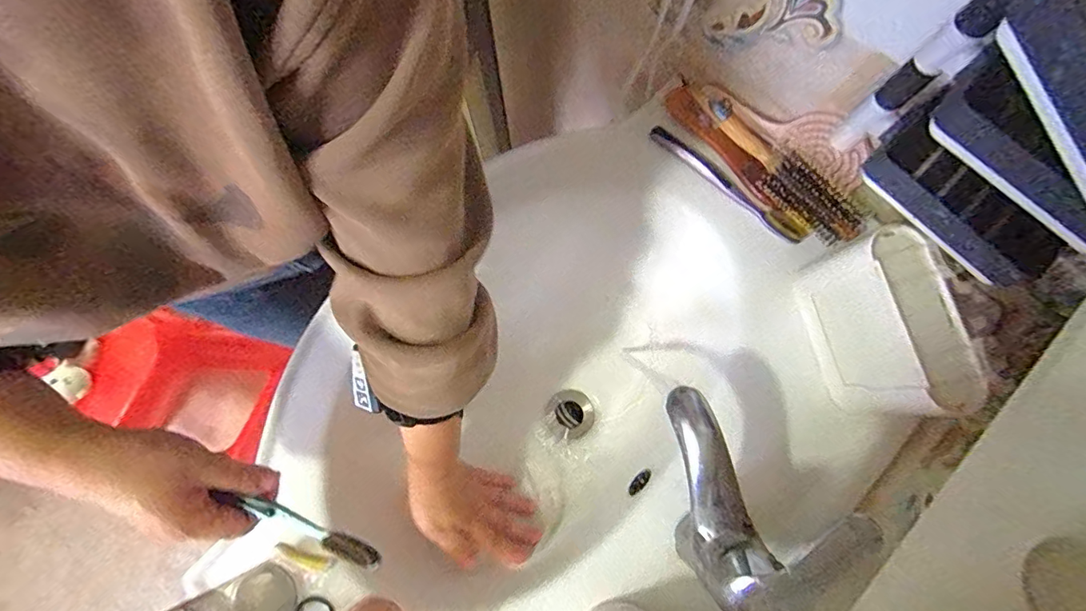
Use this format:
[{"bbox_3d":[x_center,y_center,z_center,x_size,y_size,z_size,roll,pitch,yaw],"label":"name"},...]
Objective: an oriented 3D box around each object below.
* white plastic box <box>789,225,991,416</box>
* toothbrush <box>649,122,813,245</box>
[{"bbox_3d":[0.261,0.018,0.371,0.045,0.101,0.130,-12,79,-2],"label":"white plastic box"},{"bbox_3d":[0.175,-0.119,0.450,0.173,0.031,0.014,43,83,8],"label":"toothbrush"}]

